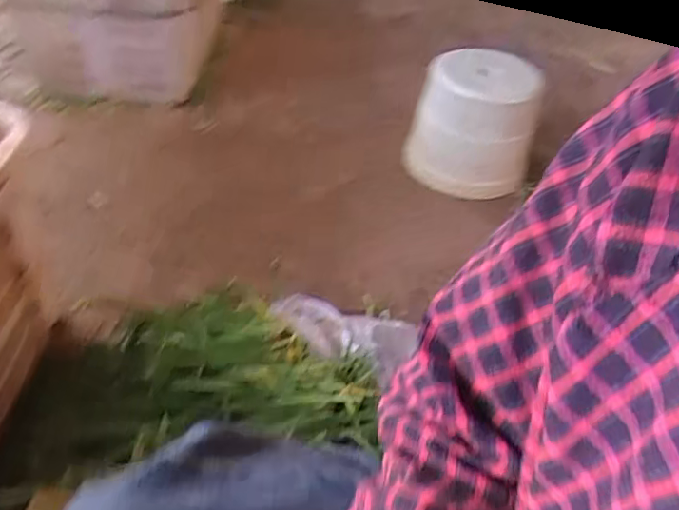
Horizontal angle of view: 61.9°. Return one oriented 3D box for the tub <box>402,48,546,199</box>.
[{"bbox_3d":[0.280,-0.262,1.173,0.238,0.235,0.239,4,43,-3],"label":"tub"}]

